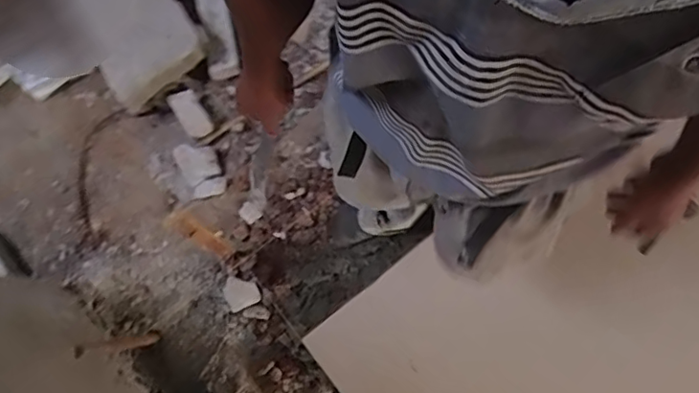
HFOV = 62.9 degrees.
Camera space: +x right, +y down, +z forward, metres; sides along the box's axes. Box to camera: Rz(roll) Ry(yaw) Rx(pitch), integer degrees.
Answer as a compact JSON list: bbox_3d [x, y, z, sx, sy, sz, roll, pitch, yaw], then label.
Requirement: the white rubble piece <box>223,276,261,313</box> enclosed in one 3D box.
[{"bbox_3d":[-0.266,0.232,1.396,0.078,0.019,0.082,-32,80,-4],"label":"white rubble piece"}]

